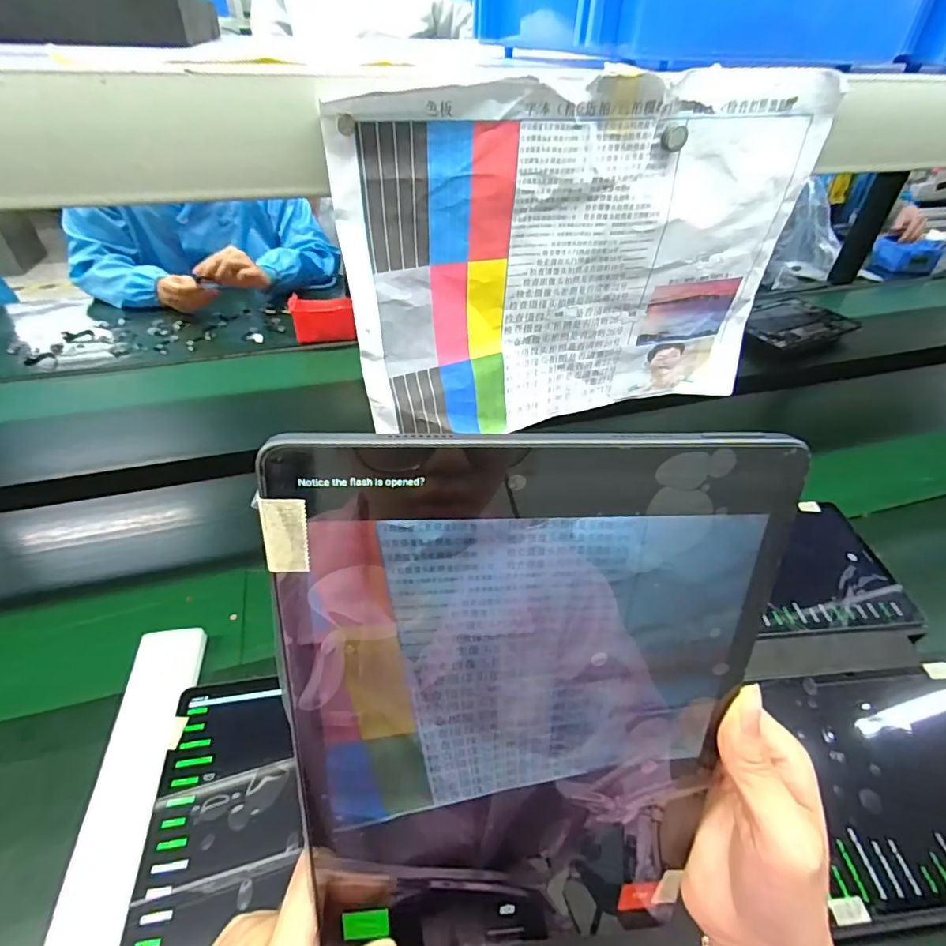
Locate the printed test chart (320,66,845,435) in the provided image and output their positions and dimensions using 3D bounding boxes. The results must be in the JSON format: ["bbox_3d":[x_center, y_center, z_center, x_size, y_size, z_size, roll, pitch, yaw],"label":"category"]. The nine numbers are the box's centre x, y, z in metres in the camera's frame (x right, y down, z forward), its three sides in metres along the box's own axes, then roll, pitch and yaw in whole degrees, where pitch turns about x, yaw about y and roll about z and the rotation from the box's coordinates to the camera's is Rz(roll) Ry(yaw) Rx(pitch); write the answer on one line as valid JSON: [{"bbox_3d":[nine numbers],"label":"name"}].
[{"bbox_3d":[0.072,-0.122,0.319,0.289,0.199,0.025,-12,44,-16],"label":"printed test chart"}]

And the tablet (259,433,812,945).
[{"bbox_3d":[0.020,0.110,0.196,0.162,0.259,0.005,0,22,-5],"label":"tablet"}]

